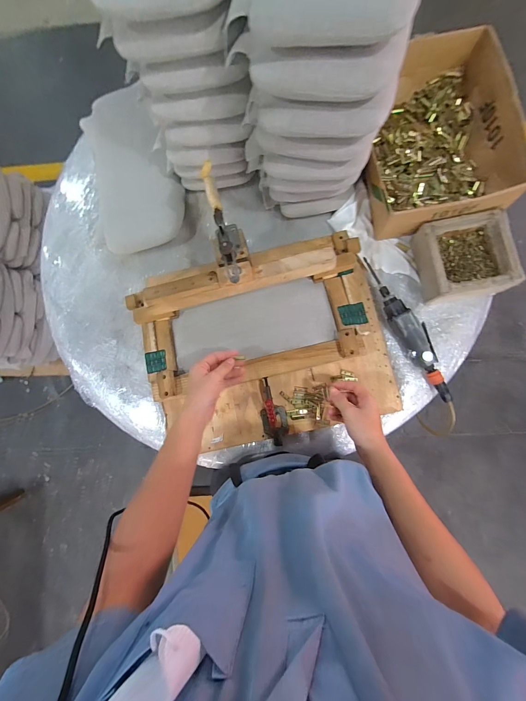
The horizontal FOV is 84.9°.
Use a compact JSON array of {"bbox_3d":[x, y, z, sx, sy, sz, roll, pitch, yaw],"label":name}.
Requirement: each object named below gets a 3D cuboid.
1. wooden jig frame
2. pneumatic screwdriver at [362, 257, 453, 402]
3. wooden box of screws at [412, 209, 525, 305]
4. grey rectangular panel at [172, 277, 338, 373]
[{"bbox_3d":[0.003,-0.017,0.612,0.528,0.137,0.405,-13,82,4],"label":"wooden jig frame"},{"bbox_3d":[0.331,-0.054,0.639,0.066,0.044,0.343,-29,81,2],"label":"pneumatic screwdriver"},{"bbox_3d":[0.435,-0.200,0.626,0.175,0.068,0.168,-10,82,5],"label":"wooden box of screws"},{"bbox_3d":[-0.028,-0.055,0.637,0.351,0.019,0.145,-13,82,5],"label":"grey rectangular panel"}]

